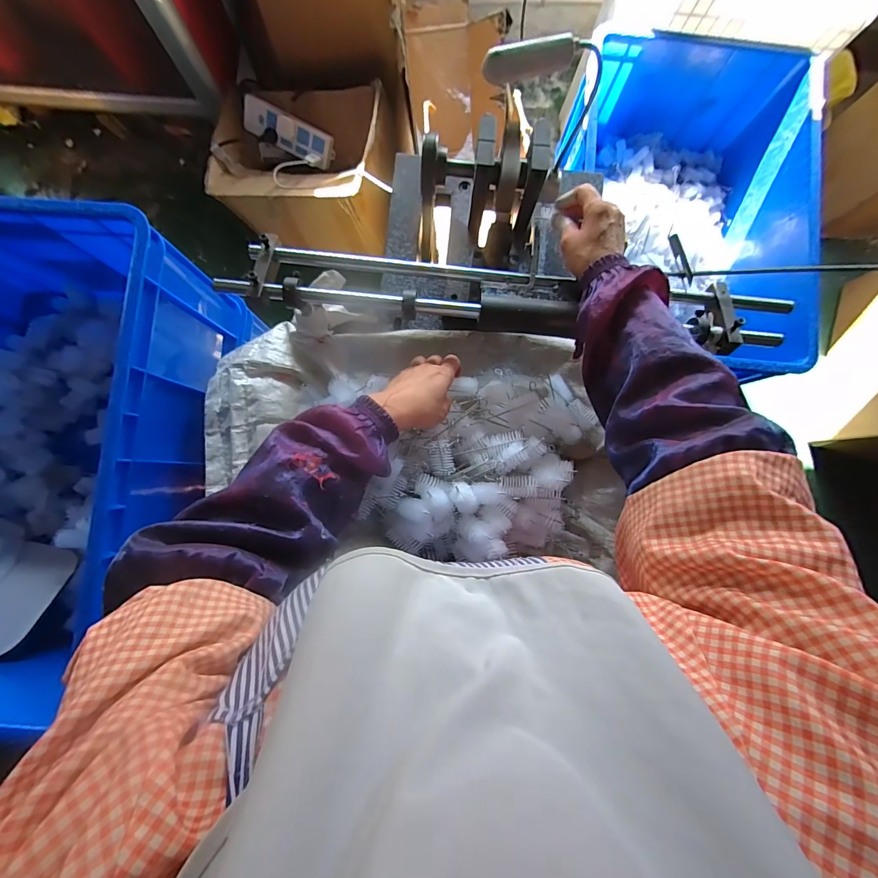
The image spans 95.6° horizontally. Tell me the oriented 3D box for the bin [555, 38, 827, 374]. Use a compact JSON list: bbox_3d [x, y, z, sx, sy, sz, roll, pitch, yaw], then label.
[{"bbox_3d":[0.446,-0.412,0.757,0.384,0.204,0.598,8,84,1],"label":"bin"}]

